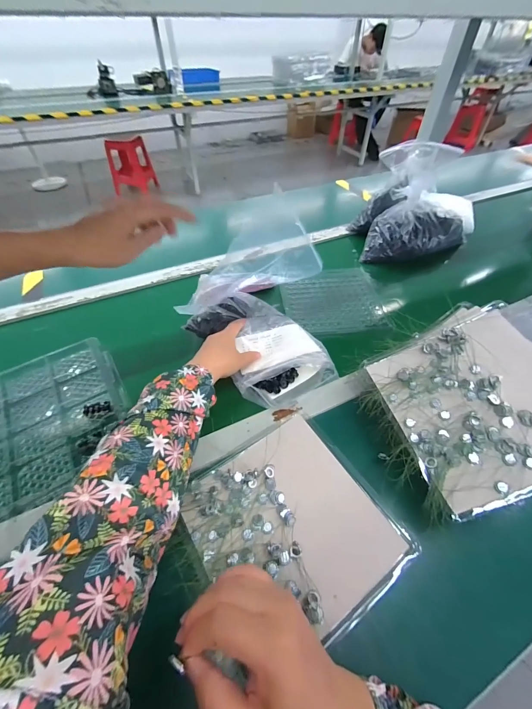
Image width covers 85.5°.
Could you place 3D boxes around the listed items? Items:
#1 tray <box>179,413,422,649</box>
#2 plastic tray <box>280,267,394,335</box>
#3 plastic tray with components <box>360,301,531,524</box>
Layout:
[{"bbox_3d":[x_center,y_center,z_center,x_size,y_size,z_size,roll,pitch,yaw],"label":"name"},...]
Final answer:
[{"bbox_3d":[0.027,0.188,0.325,0.192,0.016,0.199,-29,55,-21],"label":"tray"},{"bbox_3d":[0.142,-0.120,0.623,0.206,0.016,0.209,-4,50,-2],"label":"plastic tray"},{"bbox_3d":[0.244,0.054,0.347,0.223,0.030,0.207,-25,58,5],"label":"plastic tray with components"}]

